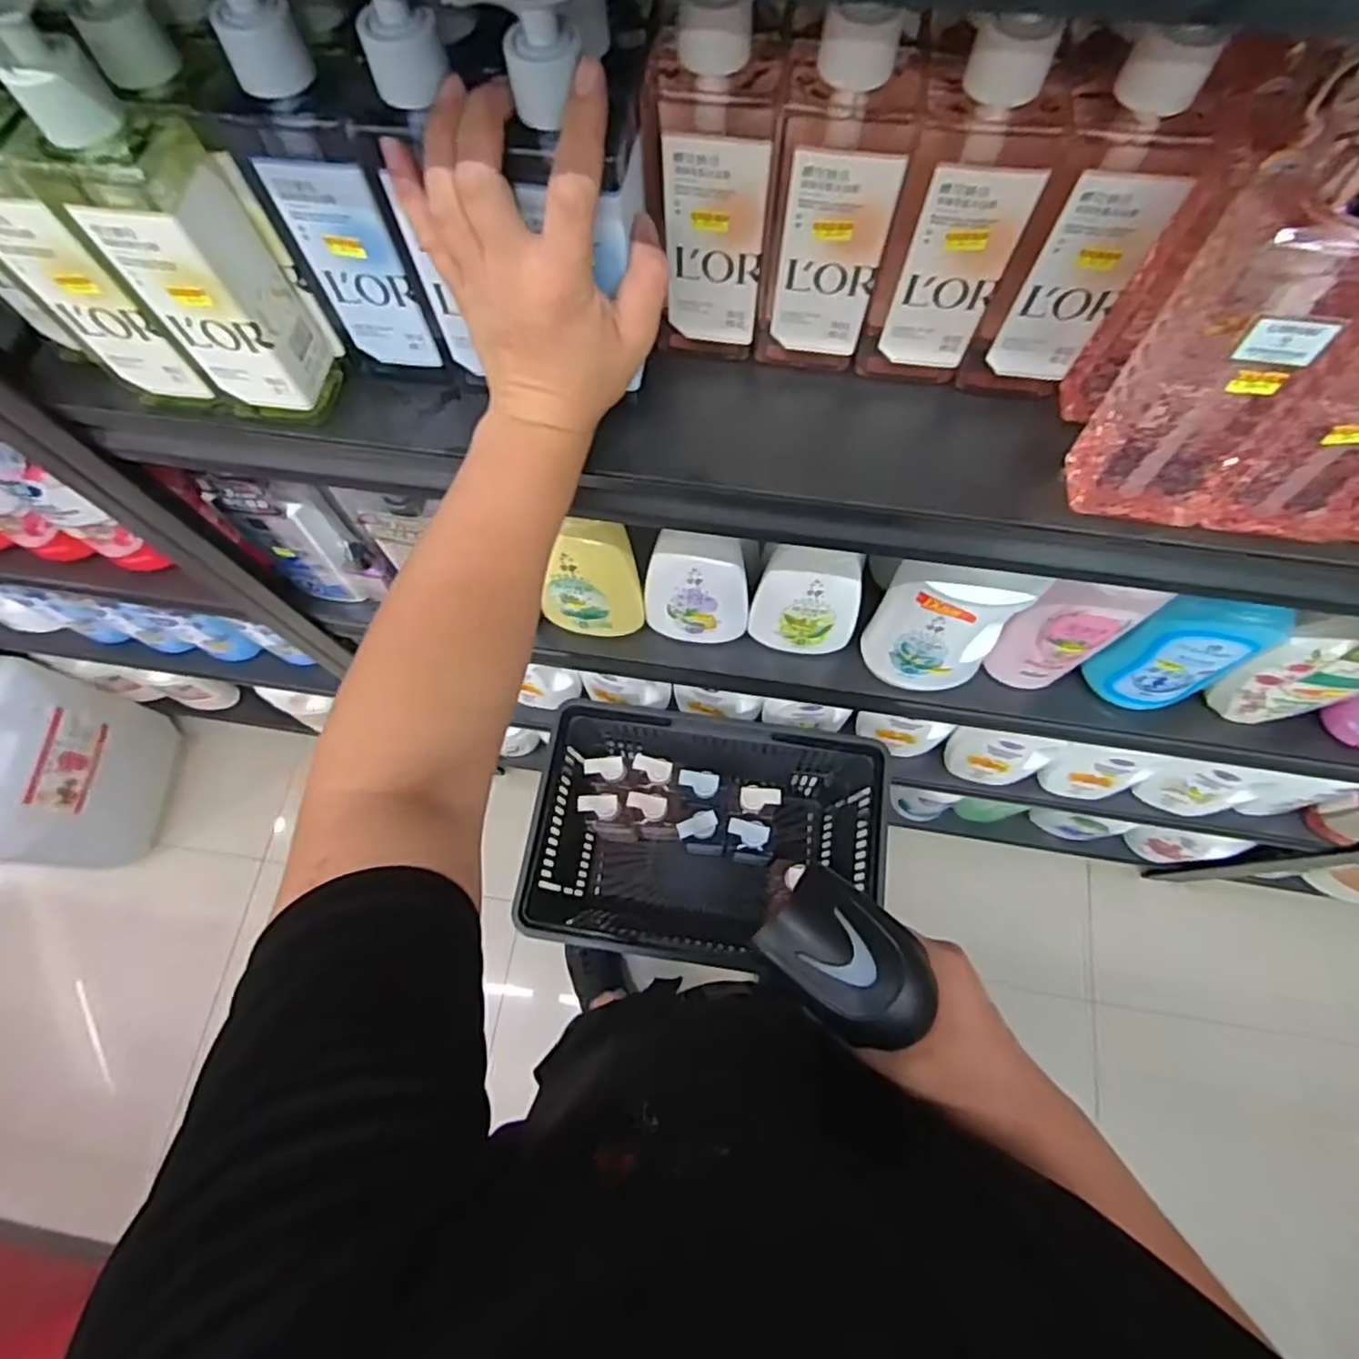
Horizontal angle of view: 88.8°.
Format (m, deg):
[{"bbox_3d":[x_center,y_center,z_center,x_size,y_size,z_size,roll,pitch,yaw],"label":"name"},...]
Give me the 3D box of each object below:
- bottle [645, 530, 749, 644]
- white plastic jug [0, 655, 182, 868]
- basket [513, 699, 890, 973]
[{"bbox_3d":[0.017,-0.090,0.697,0.107,0.156,0.054,-1,71,1],"label":"bottle"},{"bbox_3d":[-1.260,0.194,1.419,0.175,0.436,0.350,4,71,3],"label":"white plastic jug"},{"bbox_3d":[0.042,0.243,1.048,0.461,0.275,0.323,7,71,4],"label":"basket"}]

